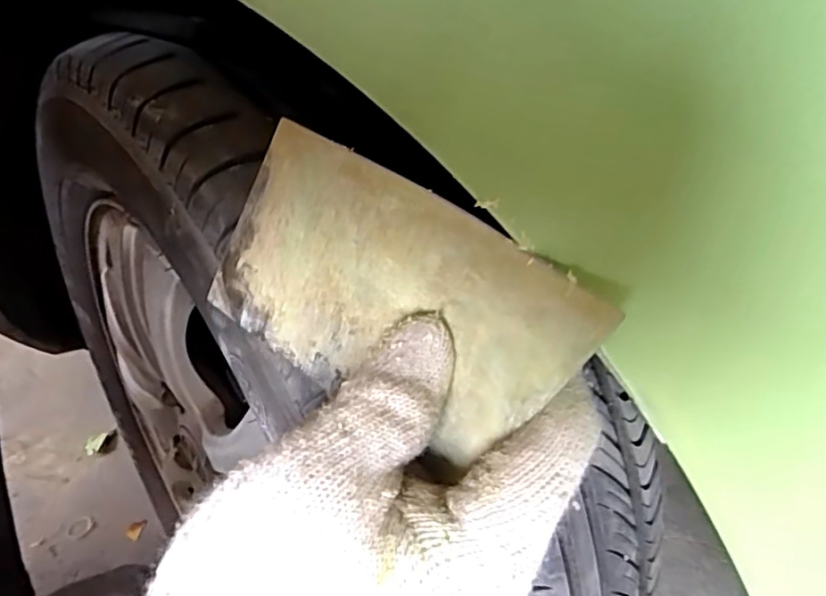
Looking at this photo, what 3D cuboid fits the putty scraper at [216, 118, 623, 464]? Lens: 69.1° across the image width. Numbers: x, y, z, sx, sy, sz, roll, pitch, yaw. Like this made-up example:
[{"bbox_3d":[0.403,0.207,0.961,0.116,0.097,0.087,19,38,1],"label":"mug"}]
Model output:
[{"bbox_3d":[-0.013,0.001,0.182,0.137,0.072,0.014,35,20,36],"label":"putty scraper"}]

